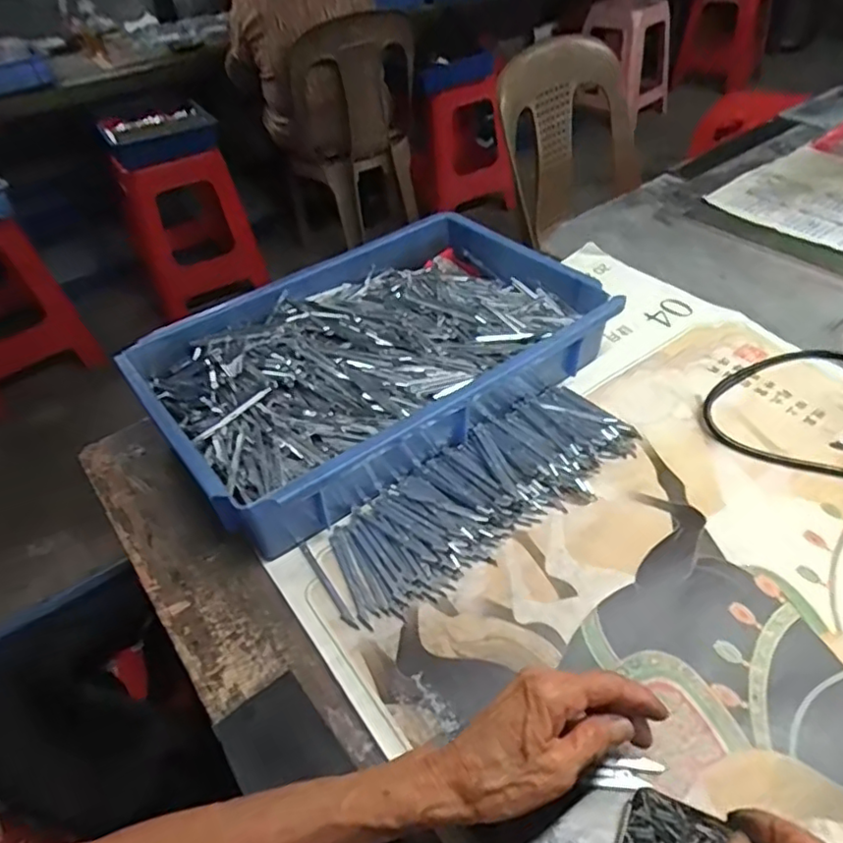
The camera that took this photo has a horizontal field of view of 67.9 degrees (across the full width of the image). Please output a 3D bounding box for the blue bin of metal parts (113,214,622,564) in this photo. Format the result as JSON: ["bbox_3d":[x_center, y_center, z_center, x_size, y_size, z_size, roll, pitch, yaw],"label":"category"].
[{"bbox_3d":[-0.053,-0.072,0.635,0.410,0.075,0.298,-30,48,-24],"label":"blue bin of metal parts"}]

